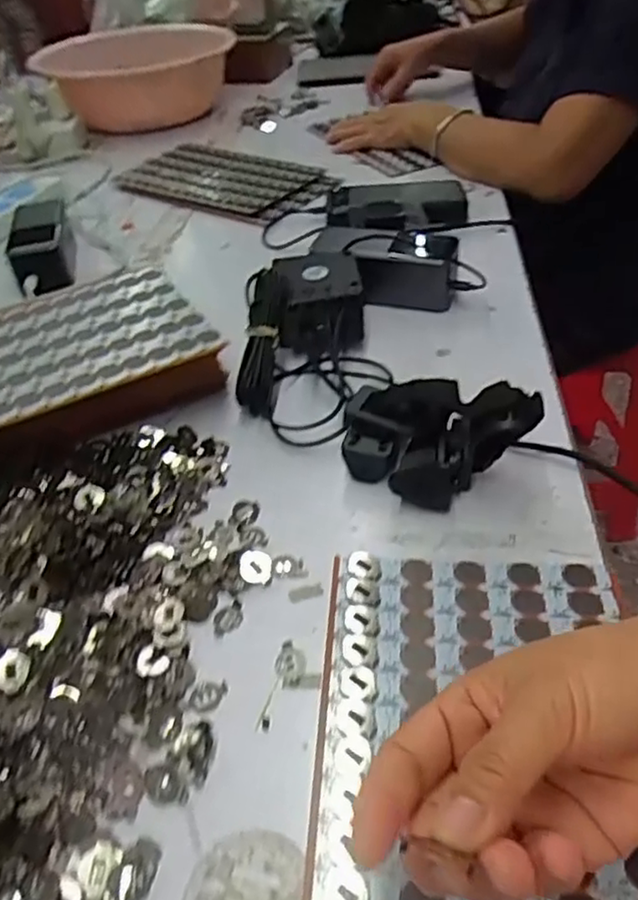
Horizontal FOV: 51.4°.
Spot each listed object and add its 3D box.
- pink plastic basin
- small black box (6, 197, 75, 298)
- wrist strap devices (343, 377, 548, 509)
[{"bbox_3d":[-0.331,-0.678,1.189,0.309,0.106,0.364,-23,45,-19],"label":"pink plastic basin"},{"bbox_3d":[-0.296,-0.217,0.711,0.056,0.050,0.144,-13,42,-9],"label":"small black box"},{"bbox_3d":[0.069,-0.005,0.418,0.117,0.071,0.056,18,47,24],"label":"wrist strap devices"}]

